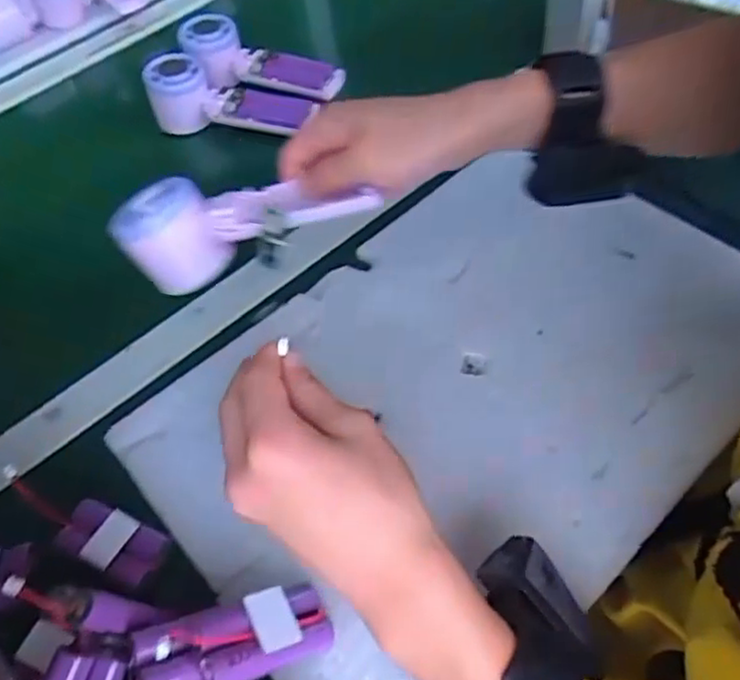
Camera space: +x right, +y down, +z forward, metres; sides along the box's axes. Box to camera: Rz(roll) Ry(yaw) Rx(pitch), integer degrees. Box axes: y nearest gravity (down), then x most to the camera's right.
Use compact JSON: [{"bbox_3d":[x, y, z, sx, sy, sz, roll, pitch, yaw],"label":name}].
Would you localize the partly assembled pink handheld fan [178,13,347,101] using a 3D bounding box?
[{"bbox_3d":[-0.112,-0.274,0.683,0.165,0.044,0.053,20,57,3],"label":"partly assembled pink handheld fan"}]

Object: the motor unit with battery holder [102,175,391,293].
[{"bbox_3d":[-0.071,-0.072,0.417,0.153,0.050,0.055,-8,53,10],"label":"motor unit with battery holder"}]

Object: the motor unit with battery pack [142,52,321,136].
[{"bbox_3d":[-0.137,-0.226,0.659,0.158,0.052,0.053,11,55,-2],"label":"motor unit with battery pack"}]

